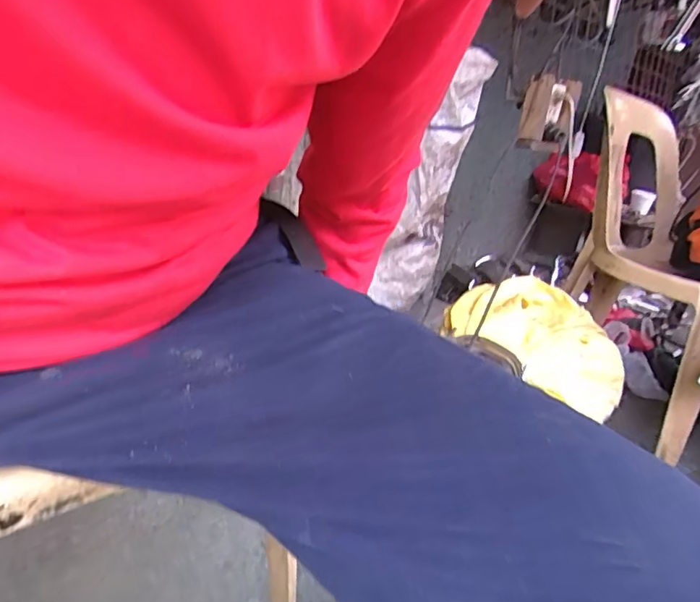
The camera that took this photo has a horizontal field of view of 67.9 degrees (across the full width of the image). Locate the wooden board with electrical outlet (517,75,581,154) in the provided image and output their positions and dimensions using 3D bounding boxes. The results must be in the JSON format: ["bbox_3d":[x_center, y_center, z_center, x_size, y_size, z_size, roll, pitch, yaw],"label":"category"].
[{"bbox_3d":[0.428,-0.405,1.129,0.108,0.144,0.041,14,21,16],"label":"wooden board with electrical outlet"}]

